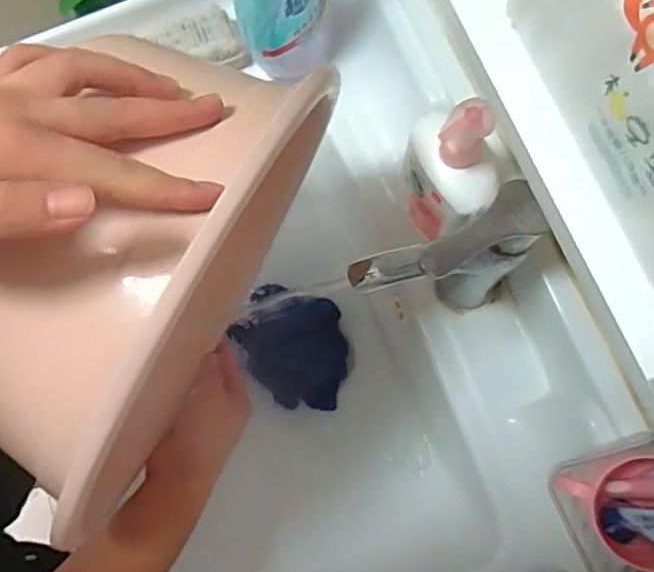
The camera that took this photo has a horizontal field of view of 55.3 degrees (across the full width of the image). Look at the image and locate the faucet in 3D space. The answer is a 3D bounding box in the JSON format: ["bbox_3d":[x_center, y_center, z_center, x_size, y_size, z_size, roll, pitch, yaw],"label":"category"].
[{"bbox_3d":[0.093,-0.013,0.505,0.139,0.215,0.053,-21,76,-5],"label":"faucet"}]

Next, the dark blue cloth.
[{"bbox_3d":[-0.041,0.068,0.703,0.131,0.045,0.123,16,76,5],"label":"dark blue cloth"}]

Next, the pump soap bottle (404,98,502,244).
[{"bbox_3d":[0.103,-0.096,0.530,0.050,0.167,0.095,-28,76,-7],"label":"pump soap bottle"}]

